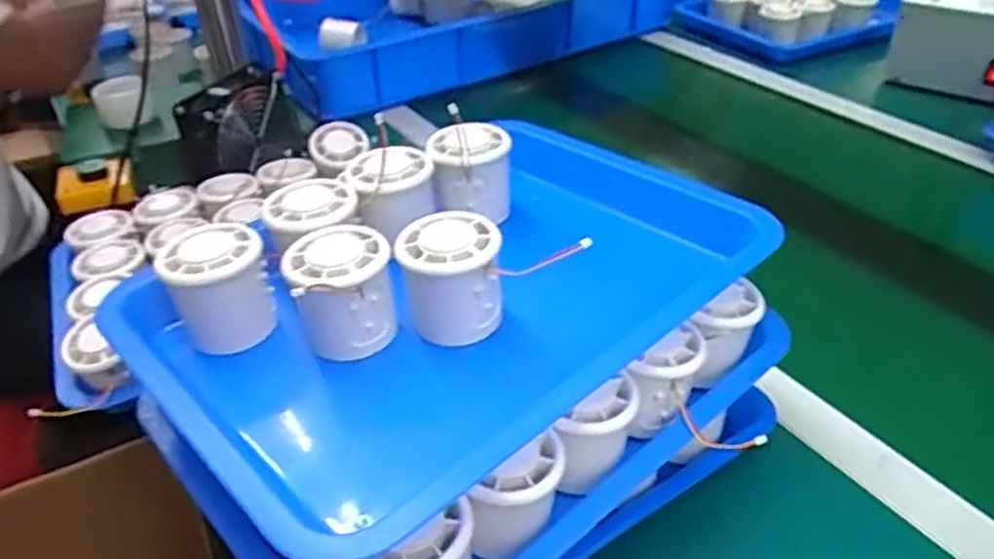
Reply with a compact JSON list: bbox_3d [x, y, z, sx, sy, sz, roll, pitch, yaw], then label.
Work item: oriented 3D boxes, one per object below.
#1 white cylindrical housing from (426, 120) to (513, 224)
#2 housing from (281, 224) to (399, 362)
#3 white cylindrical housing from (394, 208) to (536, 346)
[{"bbox_3d":[-0.017,-0.072,0.522,0.053,0.059,0.054,-2,37,1],"label":"white cylindrical housing"},{"bbox_3d":[-0.085,0.009,0.423,0.056,0.058,0.067,-12,37,-12],"label":"housing"},{"bbox_3d":[-0.023,-0.001,0.429,0.065,0.056,0.059,-16,39,-17],"label":"white cylindrical housing"}]

